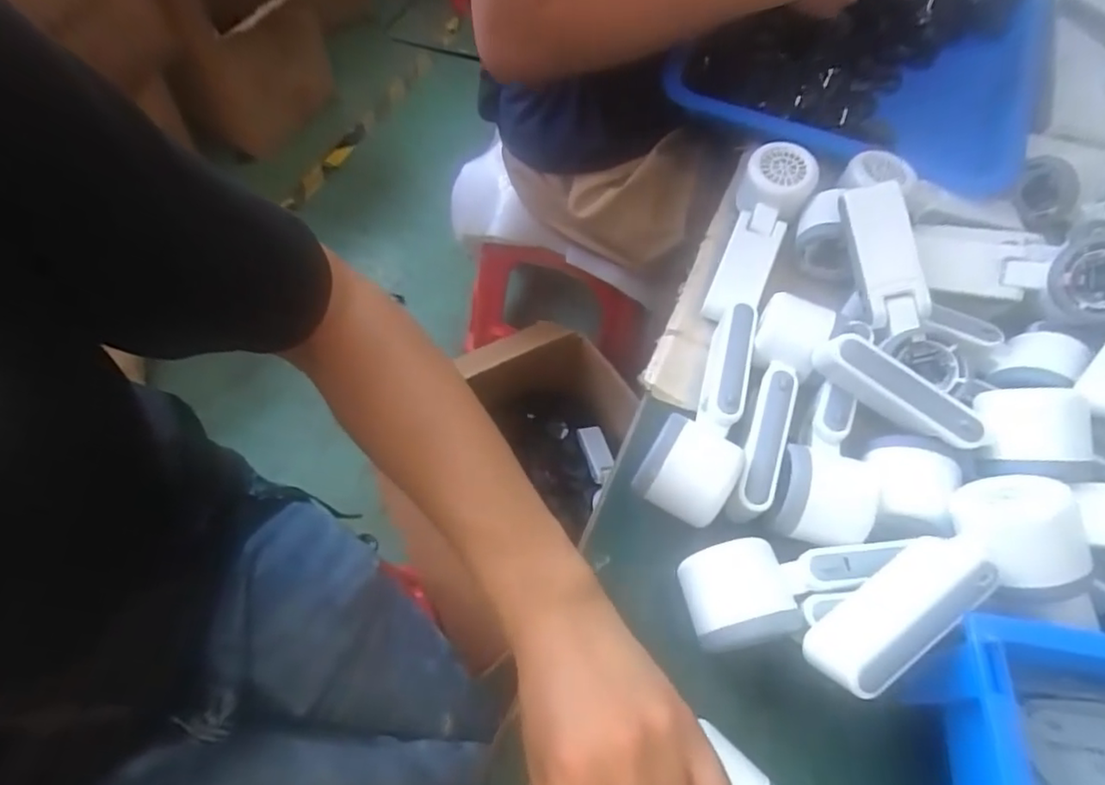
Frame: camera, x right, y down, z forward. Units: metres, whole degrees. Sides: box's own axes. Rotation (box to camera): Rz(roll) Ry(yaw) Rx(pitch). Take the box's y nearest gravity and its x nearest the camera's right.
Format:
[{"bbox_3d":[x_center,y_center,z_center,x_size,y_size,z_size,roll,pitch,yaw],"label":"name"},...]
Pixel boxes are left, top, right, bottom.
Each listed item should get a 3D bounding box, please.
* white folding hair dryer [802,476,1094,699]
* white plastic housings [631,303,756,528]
[{"bbox_3d":[0.206,0.096,0.328,0.157,0.050,0.067,-19,65,-13],"label":"white folding hair dryer"},{"bbox_3d":[0.115,0.010,0.427,0.055,0.047,0.164,27,63,10],"label":"white plastic housings"}]

